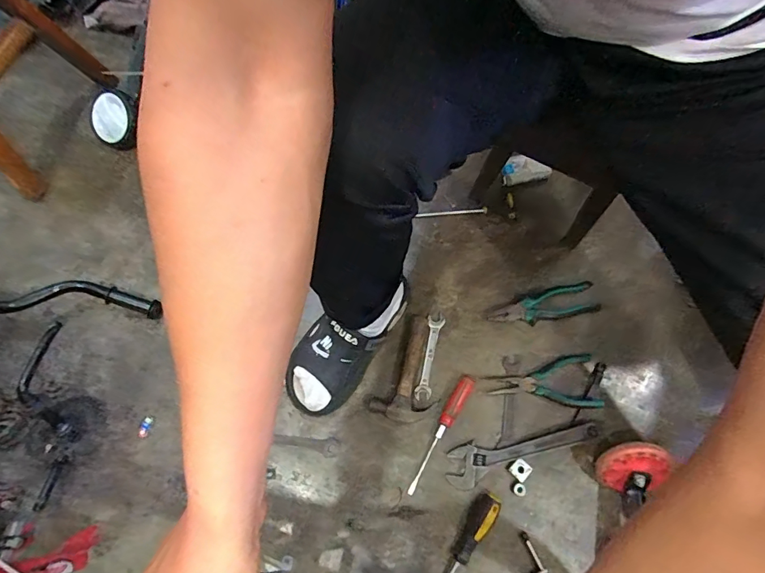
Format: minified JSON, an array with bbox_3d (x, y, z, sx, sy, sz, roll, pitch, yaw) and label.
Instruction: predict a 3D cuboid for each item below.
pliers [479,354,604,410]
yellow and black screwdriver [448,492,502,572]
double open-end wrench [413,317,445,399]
[{"bbox_3d":[0.265,0.165,0.708,0.178,0.029,0.088,-7,70,-4],"label":"pliers"},{"bbox_3d":[0.125,0.375,0.631,0.032,0.026,0.151,34,73,11],"label":"yellow and black screwdriver"},{"bbox_3d":[0.080,0.120,0.732,0.028,0.007,0.143,12,70,3],"label":"double open-end wrench"}]

